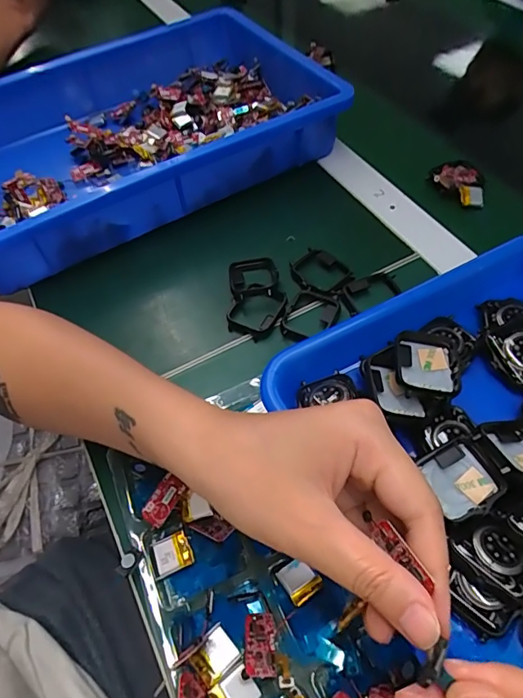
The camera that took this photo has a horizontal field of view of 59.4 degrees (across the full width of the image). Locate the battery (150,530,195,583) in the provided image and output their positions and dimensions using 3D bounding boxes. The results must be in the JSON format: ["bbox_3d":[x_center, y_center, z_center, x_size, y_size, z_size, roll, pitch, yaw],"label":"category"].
[{"bbox_3d":[-0.051,0.114,0.254,0.023,0.004,0.018,-26,75,3],"label":"battery"}]

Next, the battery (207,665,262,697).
[{"bbox_3d":[-0.012,0.162,0.214,0.020,0.009,0.018,-32,60,-18],"label":"battery"}]

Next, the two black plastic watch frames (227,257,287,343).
[{"bbox_3d":[-0.004,-0.043,0.354,0.043,0.017,0.074,-2,56,1],"label":"two black plastic watch frames"}]

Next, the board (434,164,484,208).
[{"bbox_3d":[0.182,-0.149,0.411,0.033,0.011,0.052,-22,57,-12],"label":"board"}]

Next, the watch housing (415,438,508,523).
[{"bbox_3d":[0.106,0.069,0.243,0.037,0.010,0.036,-25,58,-14],"label":"watch housing"}]

